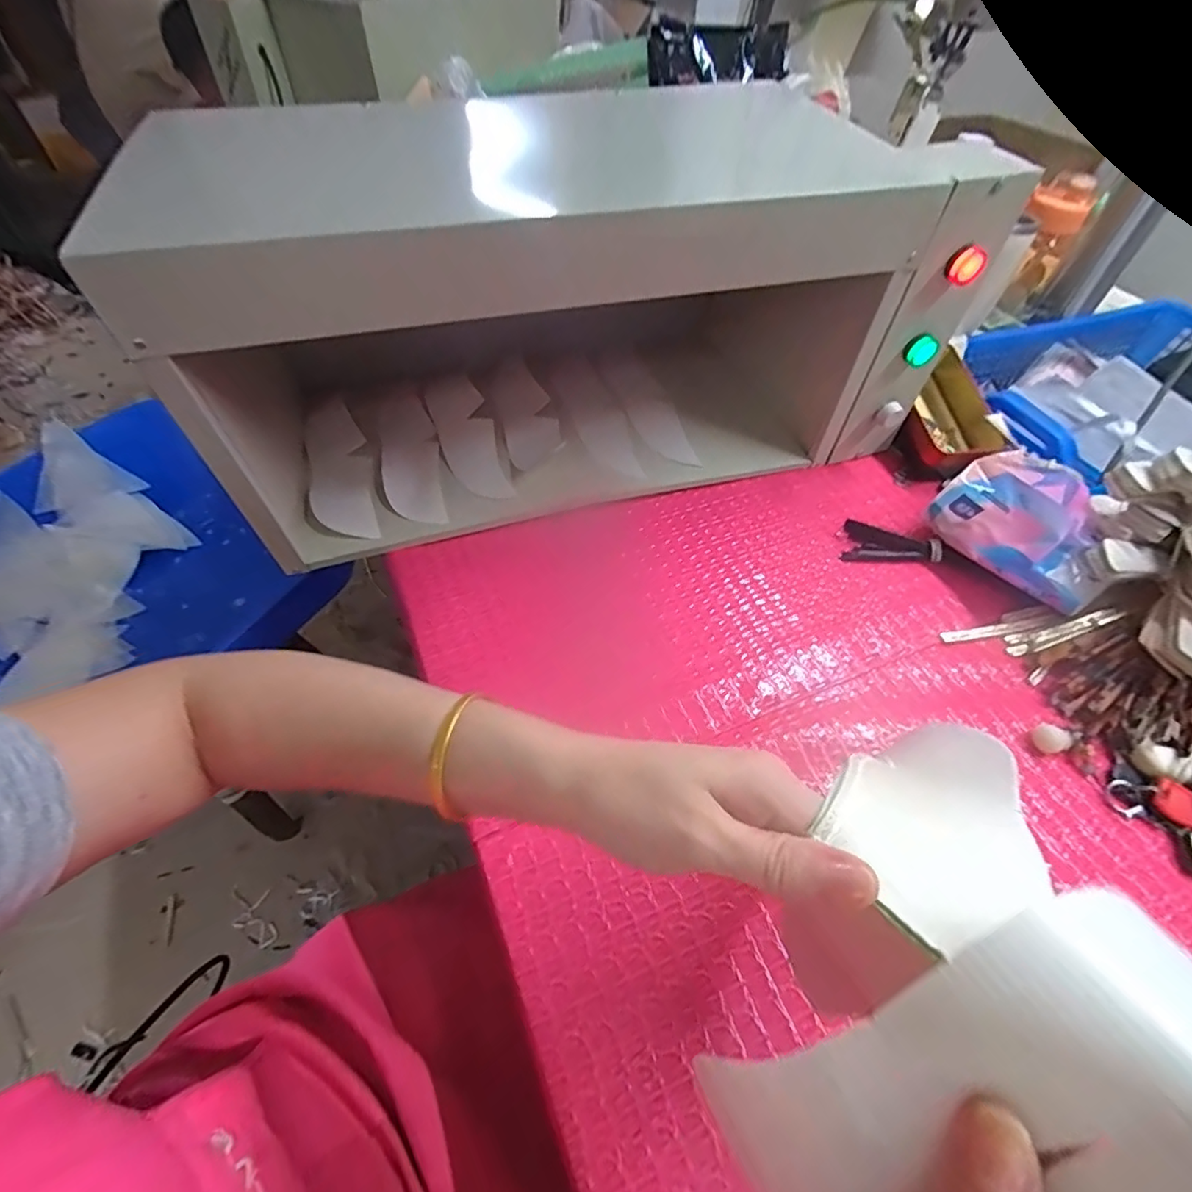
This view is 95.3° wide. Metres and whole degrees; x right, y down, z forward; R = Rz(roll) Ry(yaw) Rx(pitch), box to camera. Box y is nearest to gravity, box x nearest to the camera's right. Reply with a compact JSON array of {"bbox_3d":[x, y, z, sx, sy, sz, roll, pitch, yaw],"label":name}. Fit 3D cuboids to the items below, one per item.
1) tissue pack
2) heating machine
[{"bbox_3d":[0.394,-0.058,0.504,0.084,0.091,0.155,-23,57,-17],"label":"tissue pack"},{"bbox_3d":[-0.011,-0.272,0.539,0.653,0.275,0.270,-12,54,-11],"label":"heating machine"}]

